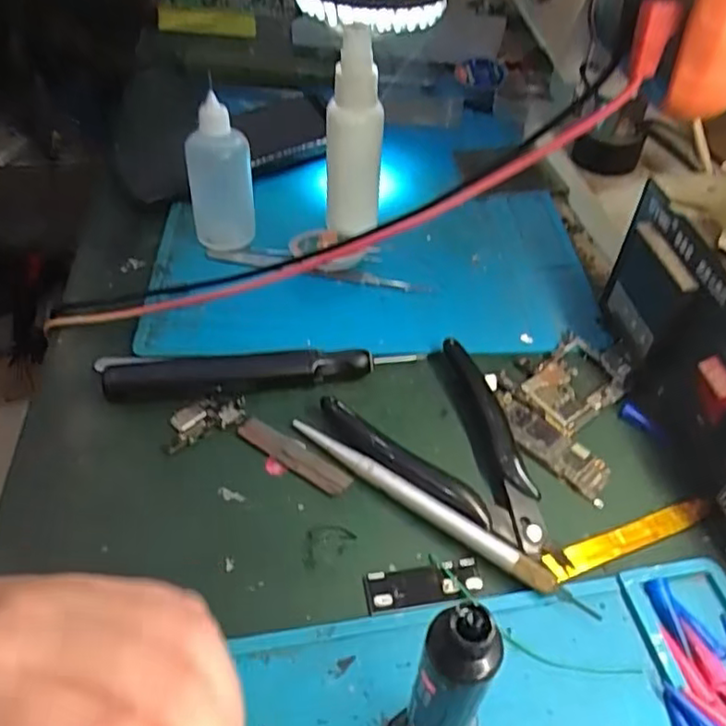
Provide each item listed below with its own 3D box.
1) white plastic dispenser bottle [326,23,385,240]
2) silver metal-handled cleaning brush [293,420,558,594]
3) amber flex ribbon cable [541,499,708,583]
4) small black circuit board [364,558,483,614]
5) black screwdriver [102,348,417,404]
[{"bbox_3d":[-0.006,-0.123,0.351,0.029,0.106,0.029,-4,45,-4],"label":"white plastic dispenser bottle"},{"bbox_3d":[0.021,0.055,0.265,0.124,0.007,0.013,28,51,25],"label":"silver metal-handled cleaning brush"},{"bbox_3d":[0.107,0.070,0.258,0.075,0.004,0.011,-17,56,-15],"label":"amber flex ribbon cable"},{"bbox_3d":[0.023,0.084,0.243,0.043,0.004,0.015,-5,45,-6],"label":"small black circuit board"},{"bbox_3d":[-0.048,0.005,0.307,0.145,0.016,0.016,-4,45,-5],"label":"black screwdriver"}]

